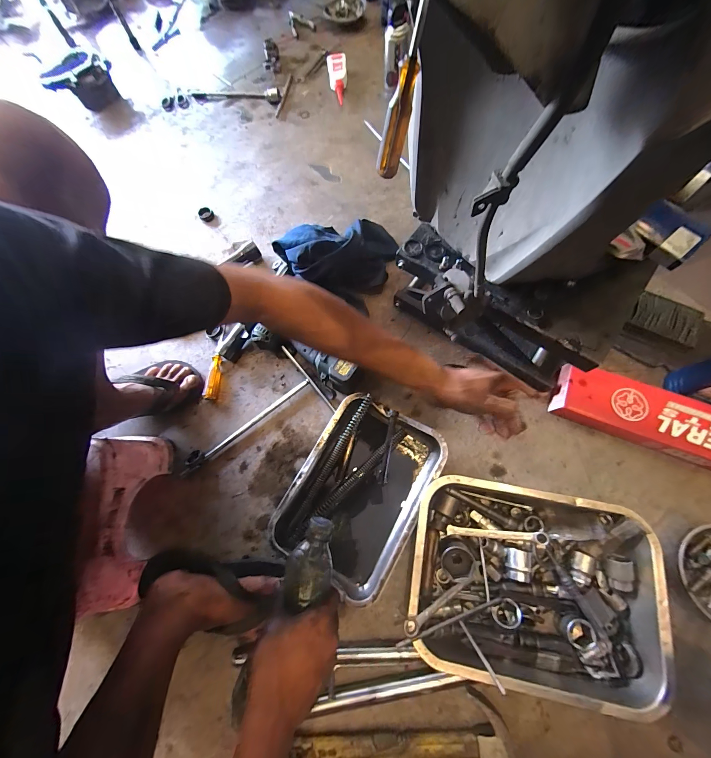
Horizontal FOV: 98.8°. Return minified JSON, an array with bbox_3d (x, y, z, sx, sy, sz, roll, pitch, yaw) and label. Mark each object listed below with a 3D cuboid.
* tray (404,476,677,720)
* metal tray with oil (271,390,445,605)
[{"bbox_3d":[0.265,0.313,0.476,0.357,0.075,0.268,10,72,6],"label":"tray"},{"bbox_3d":[0.009,0.191,0.537,0.207,0.059,0.290,27,75,11],"label":"metal tray with oil"}]

